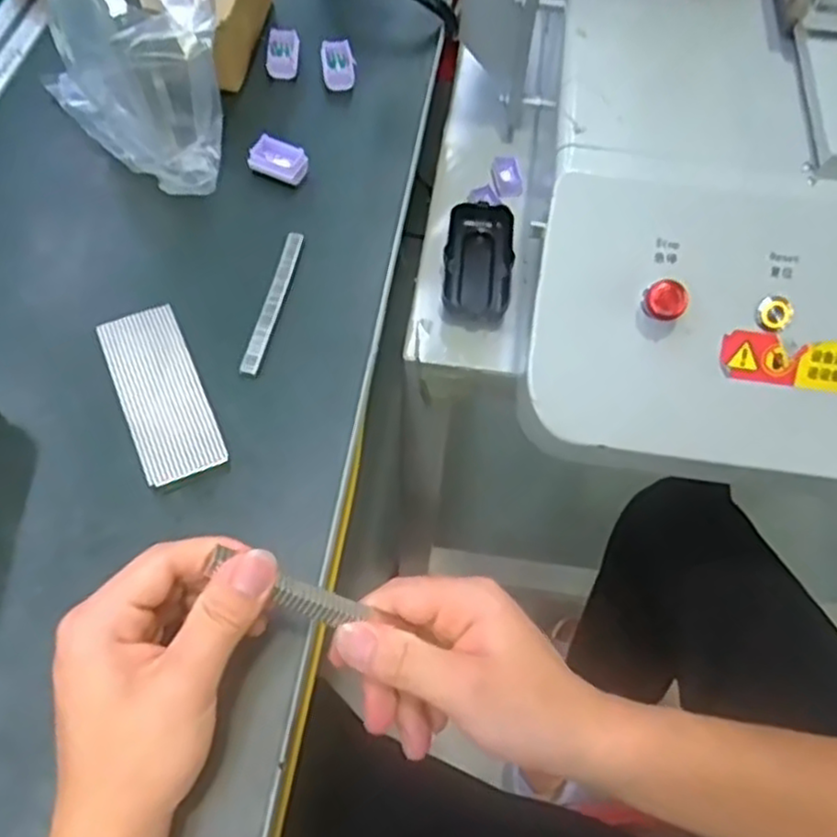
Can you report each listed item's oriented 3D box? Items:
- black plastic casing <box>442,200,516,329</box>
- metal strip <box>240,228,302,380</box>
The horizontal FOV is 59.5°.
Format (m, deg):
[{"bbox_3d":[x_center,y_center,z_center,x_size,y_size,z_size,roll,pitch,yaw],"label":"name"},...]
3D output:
[{"bbox_3d":[0.048,-0.123,0.582,0.054,0.029,0.102,7,61,1],"label":"black plastic casing"},{"bbox_3d":[-0.088,-0.070,0.442,0.011,0.007,0.105,10,61,3],"label":"metal strip"}]

